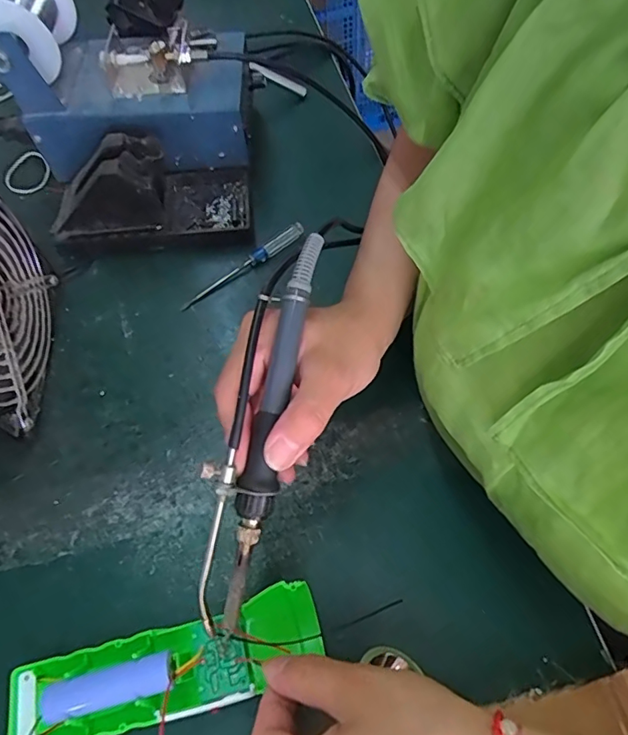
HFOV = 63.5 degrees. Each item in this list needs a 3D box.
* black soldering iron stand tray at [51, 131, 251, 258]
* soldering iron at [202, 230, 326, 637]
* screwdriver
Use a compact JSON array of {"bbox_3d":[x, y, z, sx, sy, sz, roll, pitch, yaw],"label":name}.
[{"bbox_3d":[-0.141,-0.147,0.420,0.169,0.072,0.085,-6,62,0],"label":"black soldering iron stand tray"},{"bbox_3d":[-0.028,0.030,0.261,0.030,0.029,0.202,11,84,10],"label":"soldering iron"},{"bbox_3d":[-0.058,-0.084,0.413,0.119,0.011,0.010,-34,65,-14],"label":"screwdriver"}]

